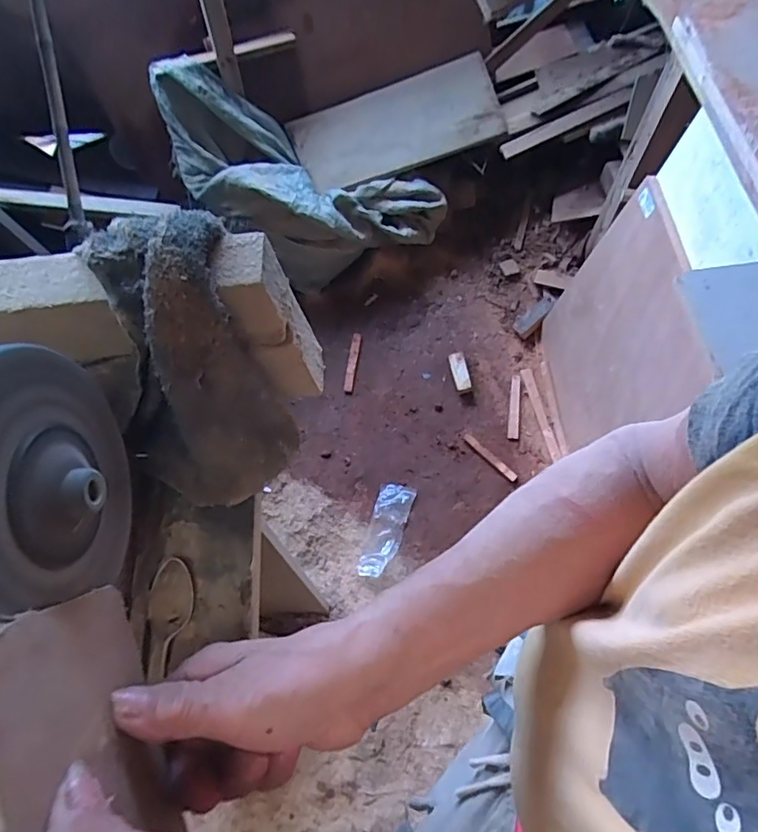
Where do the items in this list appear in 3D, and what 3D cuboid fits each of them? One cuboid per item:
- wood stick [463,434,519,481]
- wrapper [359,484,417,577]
[{"bbox_3d":[0.303,0.112,1.476,0.019,0.007,0.179,-42,70,-15],"label":"wood stick"},{"bbox_3d":[0.019,0.290,1.390,0.090,0.034,0.248,14,67,10],"label":"wrapper"}]

